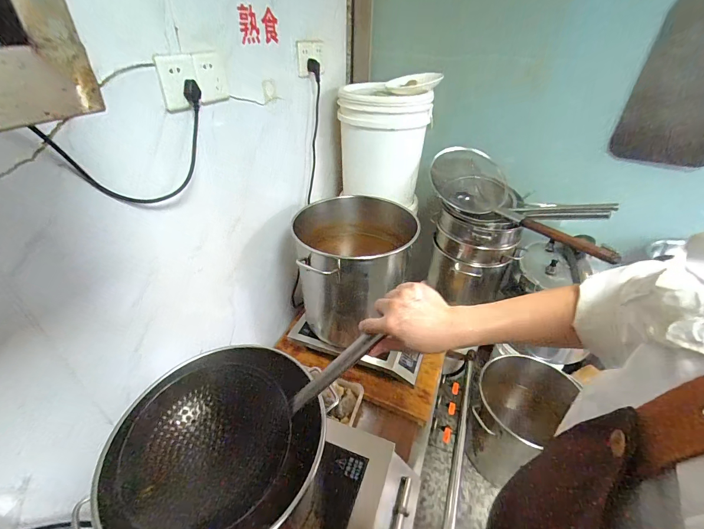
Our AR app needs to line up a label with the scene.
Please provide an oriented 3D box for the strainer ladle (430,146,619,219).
[{"bbox_3d":[0.564,-0.271,1.162,0.563,0.149,0.319,18,39,22],"label":"strainer ladle"}]

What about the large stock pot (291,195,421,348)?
[{"bbox_3d":[-0.005,0.019,1.020,0.371,0.335,0.343,1,36,-1],"label":"large stock pot"}]

